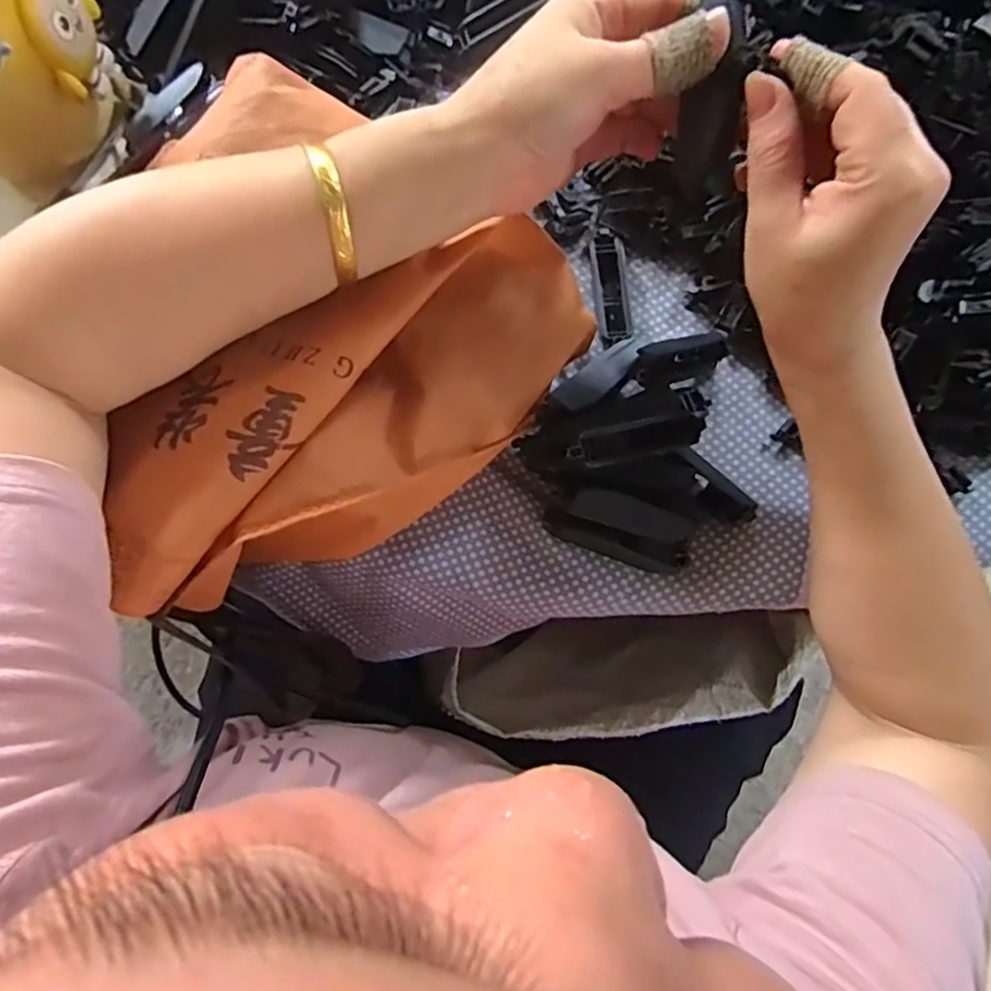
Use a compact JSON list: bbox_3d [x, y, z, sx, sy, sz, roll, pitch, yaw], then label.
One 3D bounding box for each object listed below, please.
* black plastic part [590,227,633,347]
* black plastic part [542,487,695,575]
[{"bbox_3d":[0.065,-0.118,0.371,0.017,0.010,0.071,-5,79,1],"label":"black plastic part"},{"bbox_3d":[0.064,0.016,0.340,0.073,0.025,0.030,18,80,5],"label":"black plastic part"}]

